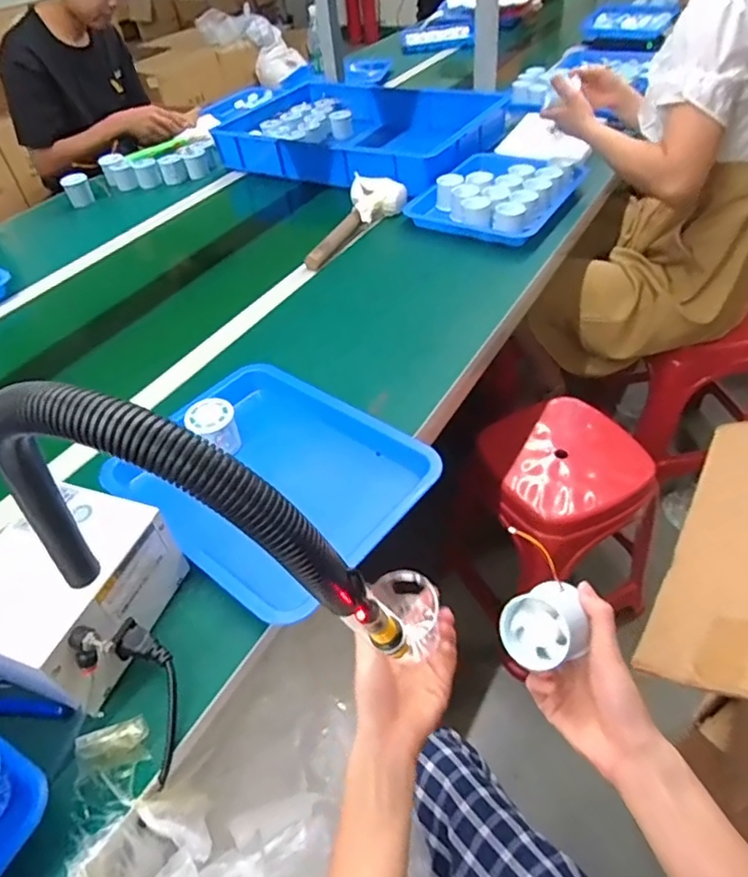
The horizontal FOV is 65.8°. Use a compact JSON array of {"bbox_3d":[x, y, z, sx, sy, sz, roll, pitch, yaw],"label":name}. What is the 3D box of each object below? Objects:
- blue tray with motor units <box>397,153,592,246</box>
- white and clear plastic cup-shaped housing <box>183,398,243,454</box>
[{"bbox_3d":[0.232,-0.479,1.117,0.262,0.050,0.303,24,53,27],"label":"blue tray with motor units"},{"bbox_3d":[-0.195,-0.014,0.705,0.057,0.058,0.057,-27,48,-19],"label":"white and clear plastic cup-shaped housing"}]

